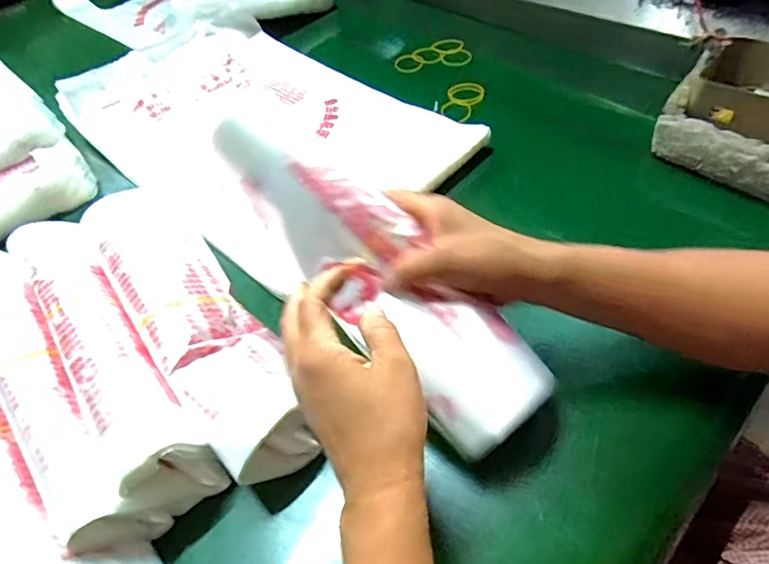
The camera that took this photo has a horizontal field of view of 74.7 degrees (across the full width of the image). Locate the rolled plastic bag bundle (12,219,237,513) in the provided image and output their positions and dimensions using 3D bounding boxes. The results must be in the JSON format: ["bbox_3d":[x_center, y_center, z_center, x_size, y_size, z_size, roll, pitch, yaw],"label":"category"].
[{"bbox_3d":[-0.230,0.045,0.409,0.054,0.066,0.312,-34,54,-21],"label":"rolled plastic bag bundle"}]

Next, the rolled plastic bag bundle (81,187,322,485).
[{"bbox_3d":[-0.166,0.019,0.434,0.090,0.059,0.333,-34,54,-21],"label":"rolled plastic bag bundle"}]

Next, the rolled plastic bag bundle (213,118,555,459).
[{"bbox_3d":[-0.011,-0.010,0.361,0.076,0.044,0.288,-39,78,-24],"label":"rolled plastic bag bundle"}]

